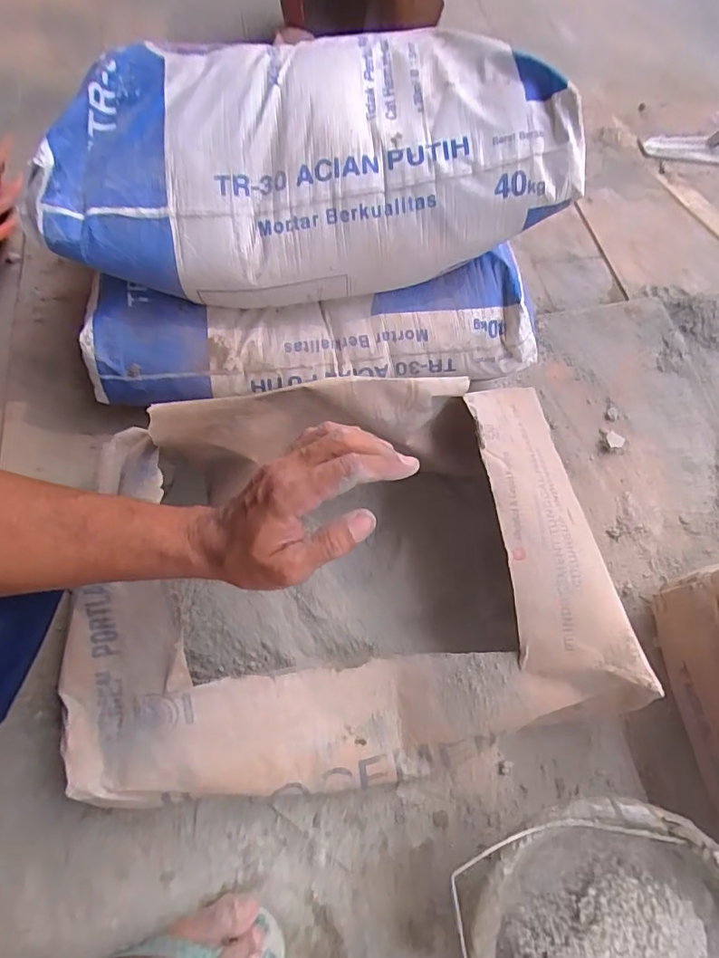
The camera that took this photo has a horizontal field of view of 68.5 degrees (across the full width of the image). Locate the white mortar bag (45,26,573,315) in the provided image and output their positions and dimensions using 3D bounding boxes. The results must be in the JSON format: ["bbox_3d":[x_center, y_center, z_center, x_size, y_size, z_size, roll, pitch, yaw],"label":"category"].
[{"bbox_3d":[-0.063,-0.367,0.624,0.554,0.184,0.281,-5,64,-6],"label":"white mortar bag"}]

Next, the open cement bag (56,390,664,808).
[{"bbox_3d":[-0.016,0.112,0.544,0.534,0.233,0.361,-7,63,-5],"label":"open cement bag"}]

